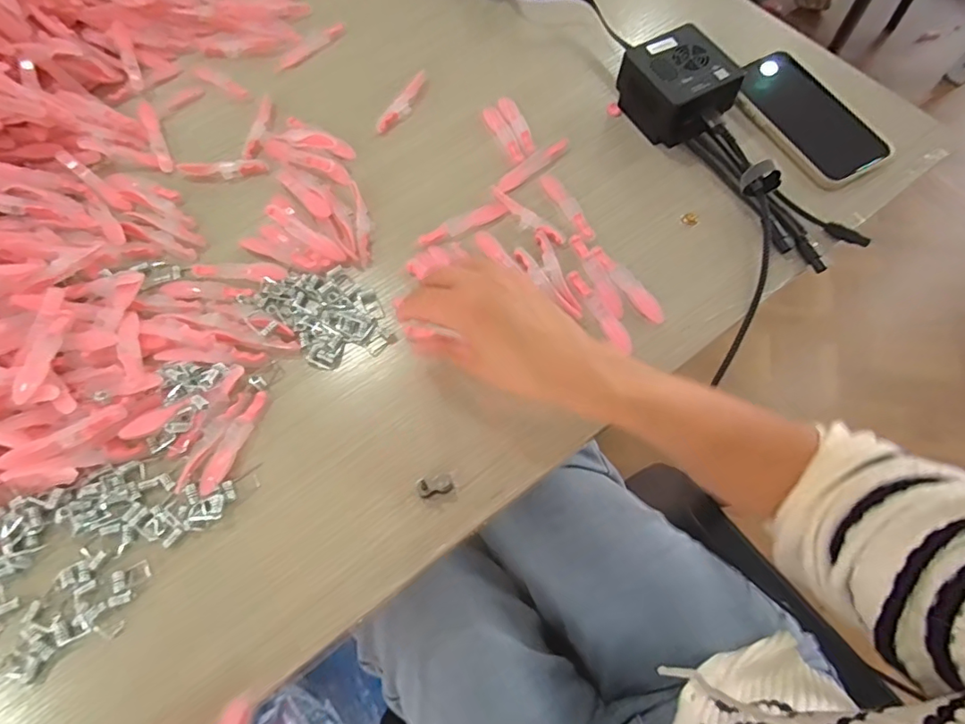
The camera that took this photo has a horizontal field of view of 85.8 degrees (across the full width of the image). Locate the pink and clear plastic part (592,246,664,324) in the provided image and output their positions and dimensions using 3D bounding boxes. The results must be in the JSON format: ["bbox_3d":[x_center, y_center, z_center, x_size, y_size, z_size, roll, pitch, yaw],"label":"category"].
[{"bbox_3d":[0.114,-0.062,0.404,0.016,0.006,0.077,-29,69,-12],"label":"pink and clear plastic part"}]

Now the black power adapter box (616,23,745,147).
[{"bbox_3d":[0.170,-0.235,0.452,0.072,0.054,0.086,-27,69,-11],"label":"black power adapter box"}]

